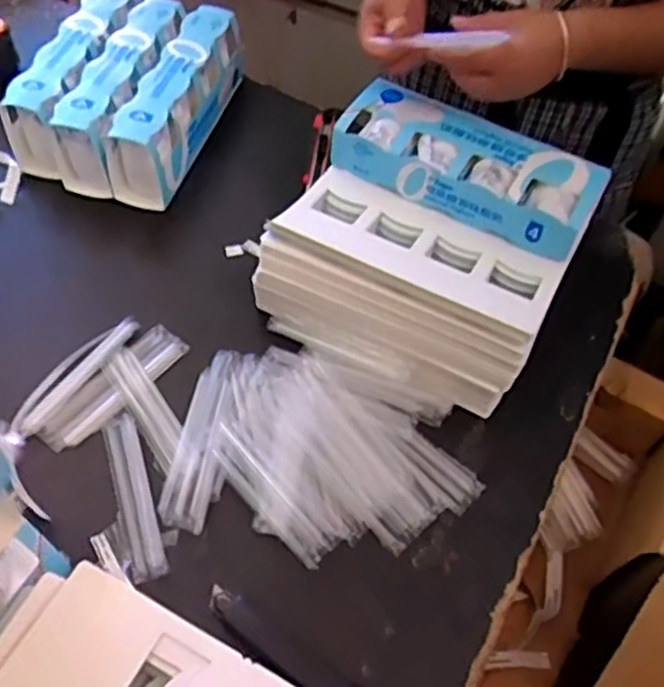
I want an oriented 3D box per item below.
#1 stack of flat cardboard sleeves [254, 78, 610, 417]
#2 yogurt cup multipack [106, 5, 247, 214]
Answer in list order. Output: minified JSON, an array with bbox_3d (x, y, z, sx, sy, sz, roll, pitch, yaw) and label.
[{"bbox_3d":[0.097,-0.111,0.734,0.268,0.128,0.272,26,56,13],"label":"stack of flat cardboard sleeves"},{"bbox_3d":[-0.182,-0.289,0.865,0.070,0.102,0.259,16,55,7],"label":"yogurt cup multipack"}]

